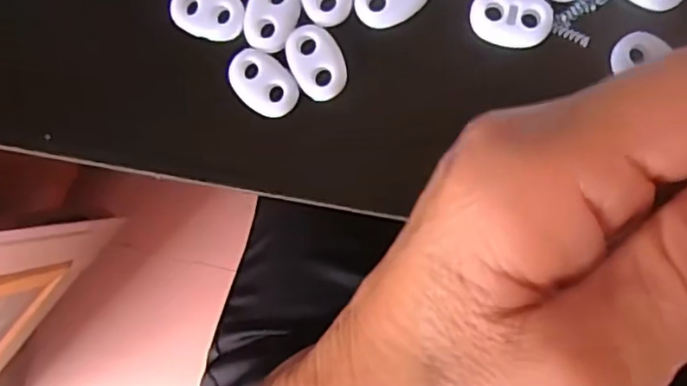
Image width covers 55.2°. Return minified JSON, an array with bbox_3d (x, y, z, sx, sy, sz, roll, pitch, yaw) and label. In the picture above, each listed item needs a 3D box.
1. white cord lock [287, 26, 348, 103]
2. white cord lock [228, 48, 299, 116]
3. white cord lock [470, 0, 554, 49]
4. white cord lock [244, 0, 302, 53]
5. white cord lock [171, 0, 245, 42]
[{"bbox_3d":[-0.008,-0.038,0.192,0.015,0.004,0.022,-24,89,6],"label":"white cord lock"},{"bbox_3d":[-0.024,-0.033,0.193,0.022,0.004,0.015,43,95,4],"label":"white cord lock"},{"bbox_3d":[0.048,-0.050,0.185,0.023,0.004,0.016,4,92,6],"label":"white cord lock"},{"bbox_3d":[-0.021,-0.053,0.194,0.015,0.004,0.022,18,93,6],"label":"white cord lock"},{"bbox_3d":[-0.041,-0.054,0.198,0.021,0.005,0.015,15,93,6],"label":"white cord lock"}]

